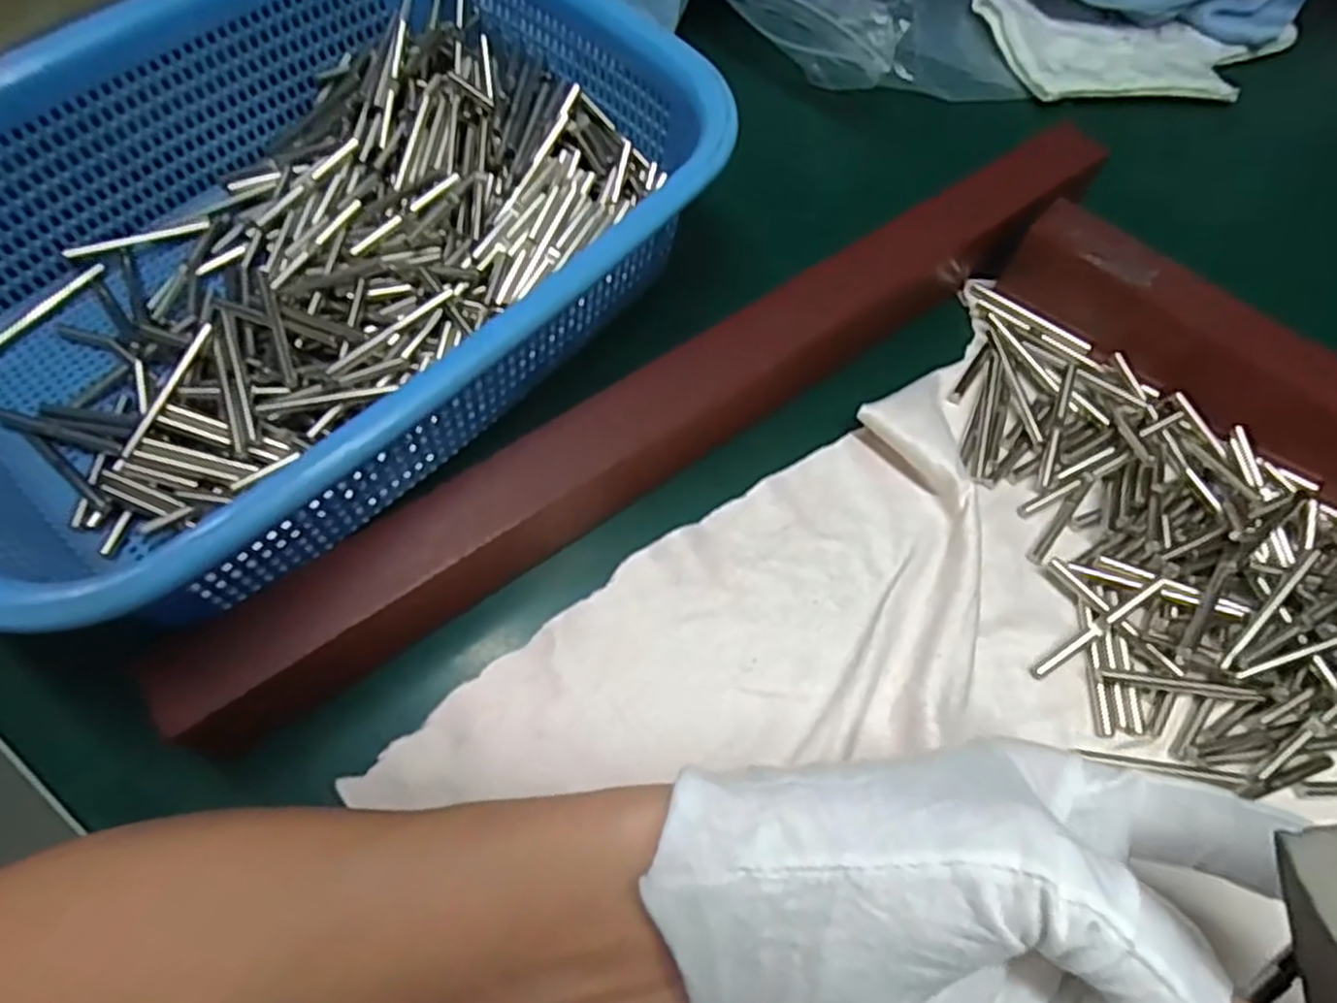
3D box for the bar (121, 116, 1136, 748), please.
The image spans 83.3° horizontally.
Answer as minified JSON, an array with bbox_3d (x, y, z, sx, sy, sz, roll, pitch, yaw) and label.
[{"bbox_3d":[0.012,-0.040,0.268,0.374,0.047,0.030,-33,71,-15],"label":"bar"}]

